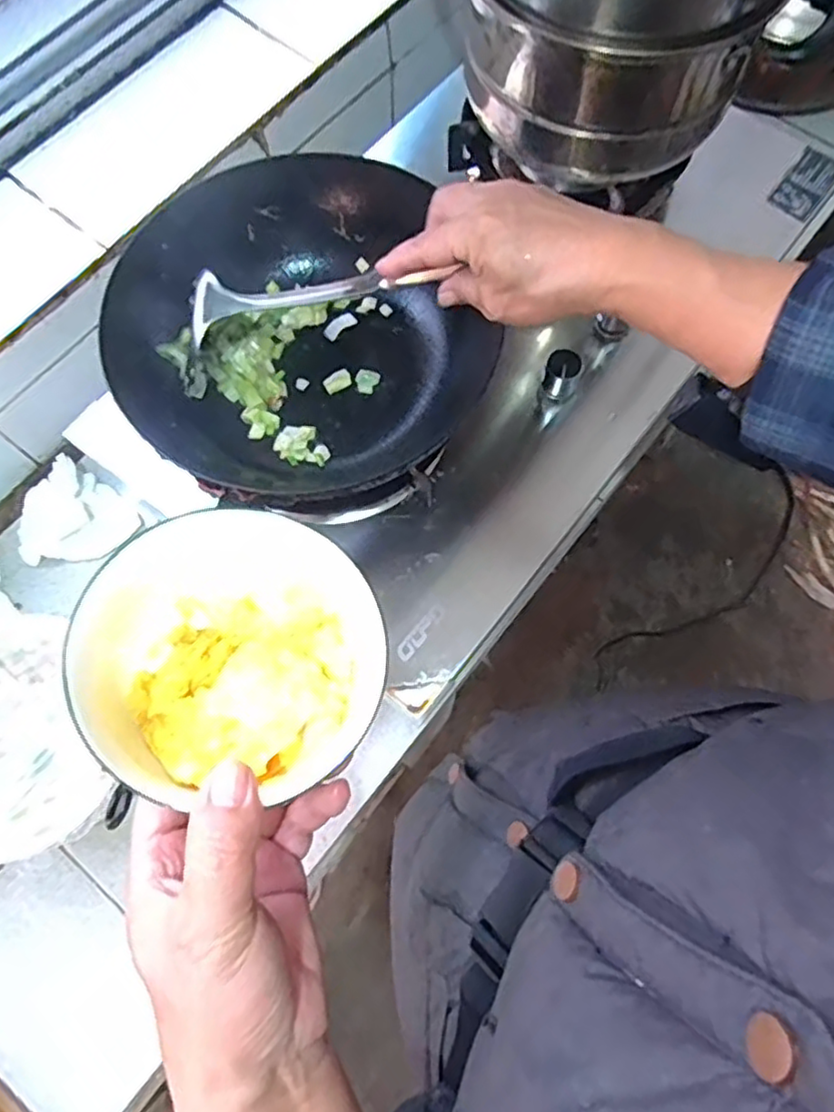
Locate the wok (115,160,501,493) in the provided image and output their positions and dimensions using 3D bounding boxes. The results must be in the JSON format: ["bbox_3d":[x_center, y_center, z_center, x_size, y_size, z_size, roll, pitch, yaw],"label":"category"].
[{"bbox_3d":[-0.097,-0.186,0.542,0.274,0.089,0.259,0,72,0],"label":"wok"}]

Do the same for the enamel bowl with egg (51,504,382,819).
[{"bbox_3d":[-0.080,0.037,0.301,0.138,0.059,0.138,5,52,-7],"label":"enamel bowl with egg"}]

